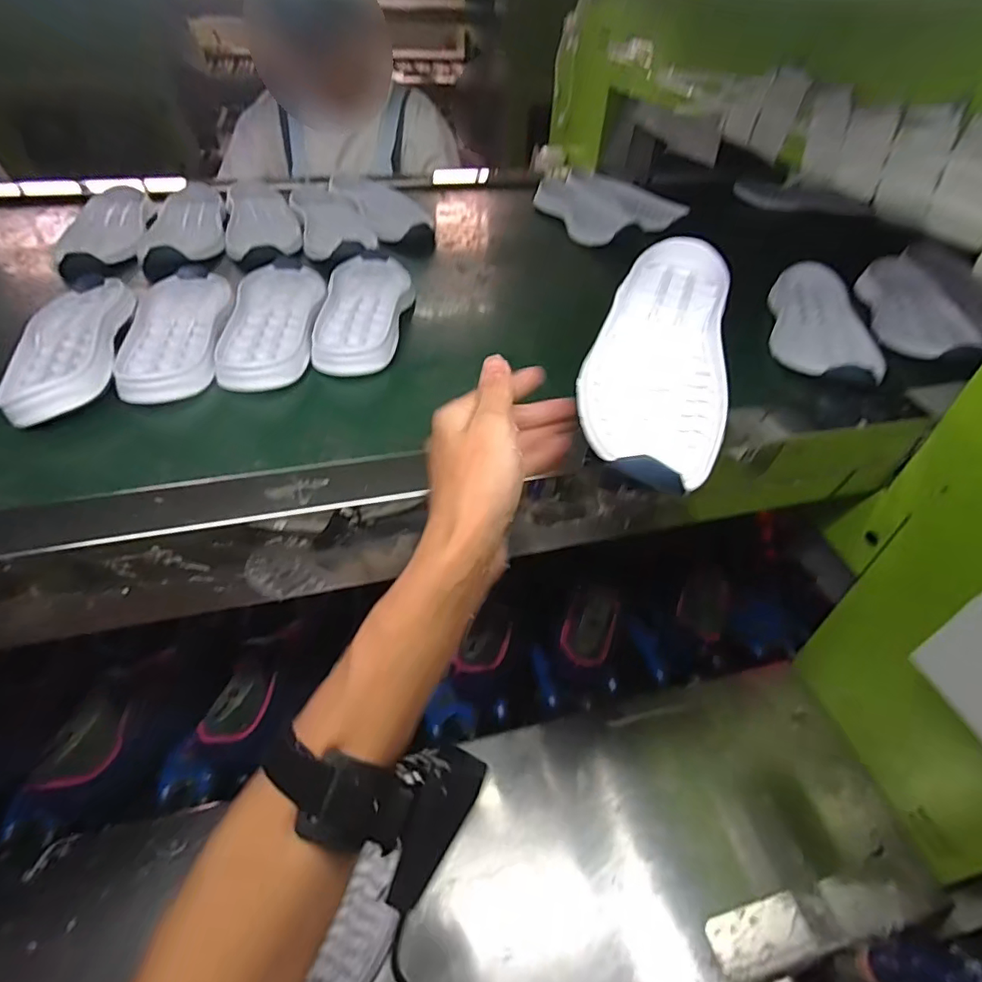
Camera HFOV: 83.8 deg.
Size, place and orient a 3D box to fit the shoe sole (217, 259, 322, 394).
[{"bbox_3d":[-0.202,-0.172,0.516,0.075,0.022,0.220,-1,44,-12],"label":"shoe sole"}]

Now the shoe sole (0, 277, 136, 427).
[{"bbox_3d":[-0.347,-0.131,0.460,0.076,0.034,0.213,-9,46,-19],"label":"shoe sole"}]

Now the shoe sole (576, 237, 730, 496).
[{"bbox_3d":[0.108,-0.093,0.349,0.083,0.039,0.222,13,48,8],"label":"shoe sole"}]

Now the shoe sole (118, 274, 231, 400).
[{"bbox_3d":[-0.281,-0.157,0.491,0.073,0.024,0.219,-6,45,-17],"label":"shoe sole"}]

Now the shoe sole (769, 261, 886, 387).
[{"bbox_3d":[0.323,-0.171,0.541,0.080,0.034,0.237,15,43,5],"label":"shoe sole"}]

